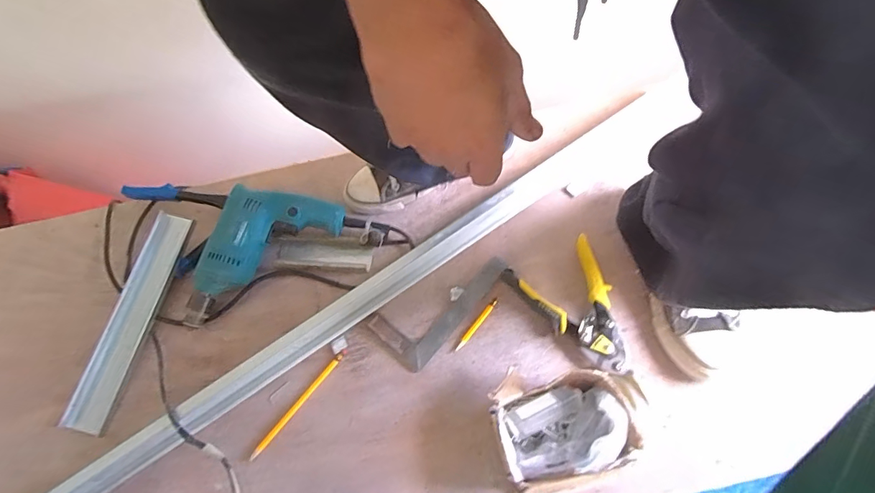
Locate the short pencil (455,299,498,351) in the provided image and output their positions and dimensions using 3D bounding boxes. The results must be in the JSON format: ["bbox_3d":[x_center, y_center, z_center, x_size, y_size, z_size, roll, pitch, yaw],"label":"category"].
[{"bbox_3d":[0.054,0.108,0.615,0.009,0.004,0.089,35,70,19],"label":"short pencil"}]

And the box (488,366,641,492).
[{"bbox_3d":[0.139,0.204,0.509,0.154,0.100,0.125,-14,63,-4],"label":"box"}]

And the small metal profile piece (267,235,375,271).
[{"bbox_3d":[-0.178,0.007,0.679,0.156,0.018,0.053,5,64,6],"label":"small metal profile piece"}]

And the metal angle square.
[{"bbox_3d":[-0.004,0.073,0.638,0.105,0.007,0.205,37,71,19],"label":"metal angle square"}]

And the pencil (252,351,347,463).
[{"bbox_3d":[-0.180,0.204,0.584,0.012,0.004,0.168,33,69,18],"label":"pencil"}]

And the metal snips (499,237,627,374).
[{"bbox_3d":[0.191,0.086,0.606,0.128,0.032,0.189,-21,64,-8],"label":"metal snips"}]

